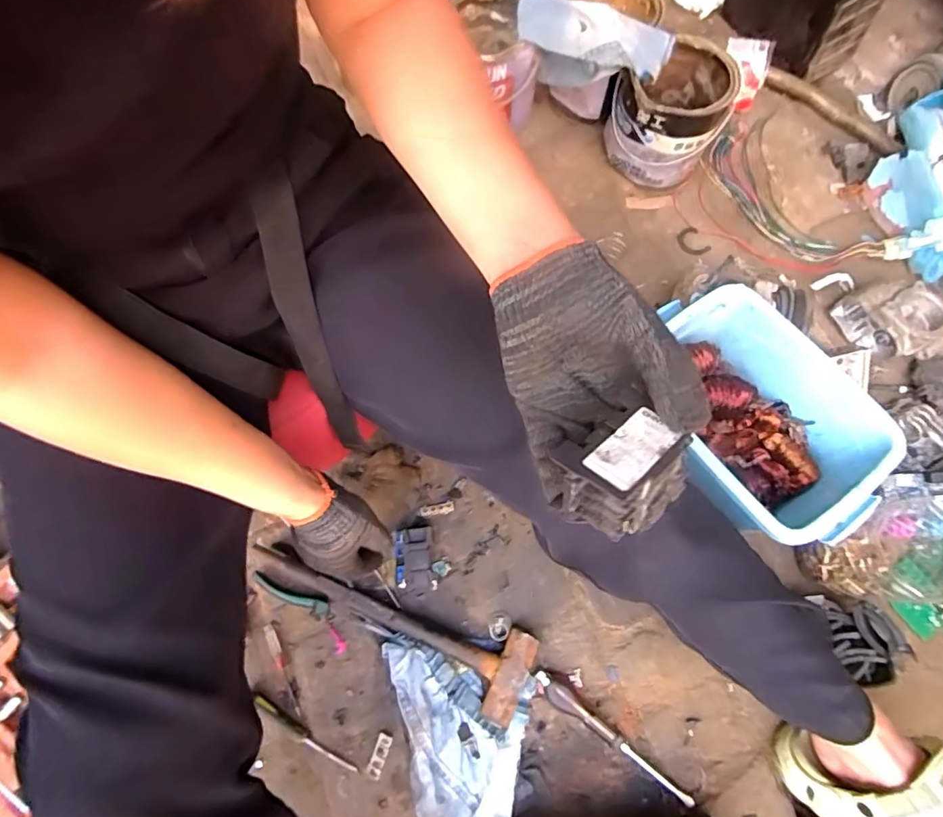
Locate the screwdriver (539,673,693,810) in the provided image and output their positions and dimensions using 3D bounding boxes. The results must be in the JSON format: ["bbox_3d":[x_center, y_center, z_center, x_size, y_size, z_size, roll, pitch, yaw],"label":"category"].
[{"bbox_3d":[0.152,0.368,0.582,0.201,0.016,0.026,39,73,13],"label":"screwdriver"}]

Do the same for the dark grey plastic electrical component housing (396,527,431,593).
[{"bbox_3d":[-0.070,0.185,0.645,0.042,0.044,0.074,-2,69,-2],"label":"dark grey plastic electrical component housing"}]

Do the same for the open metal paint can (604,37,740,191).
[{"bbox_3d":[0.304,-0.454,0.813,0.155,0.145,0.161,0,69,-1],"label":"open metal paint can"}]

